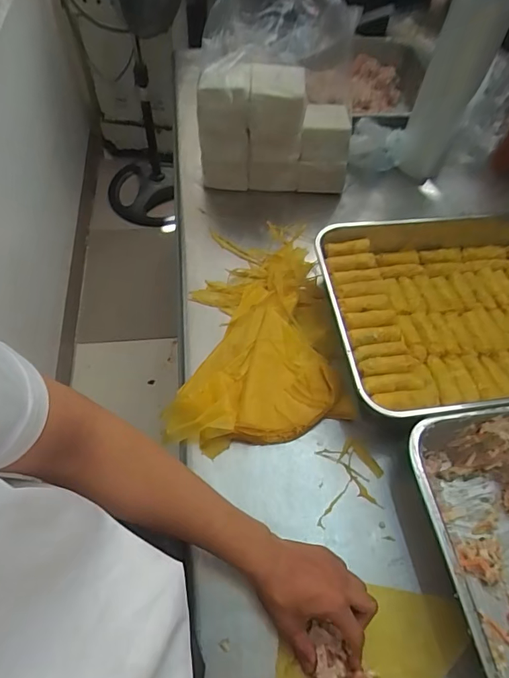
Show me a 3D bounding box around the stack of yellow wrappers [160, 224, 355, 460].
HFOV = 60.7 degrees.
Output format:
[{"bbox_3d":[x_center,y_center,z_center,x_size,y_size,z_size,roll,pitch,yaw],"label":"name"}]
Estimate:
[{"bbox_3d":[-0.013,-0.027,0.685,0.252,0.039,0.397,-6,58,-6],"label":"stack of yellow wrappers"}]

